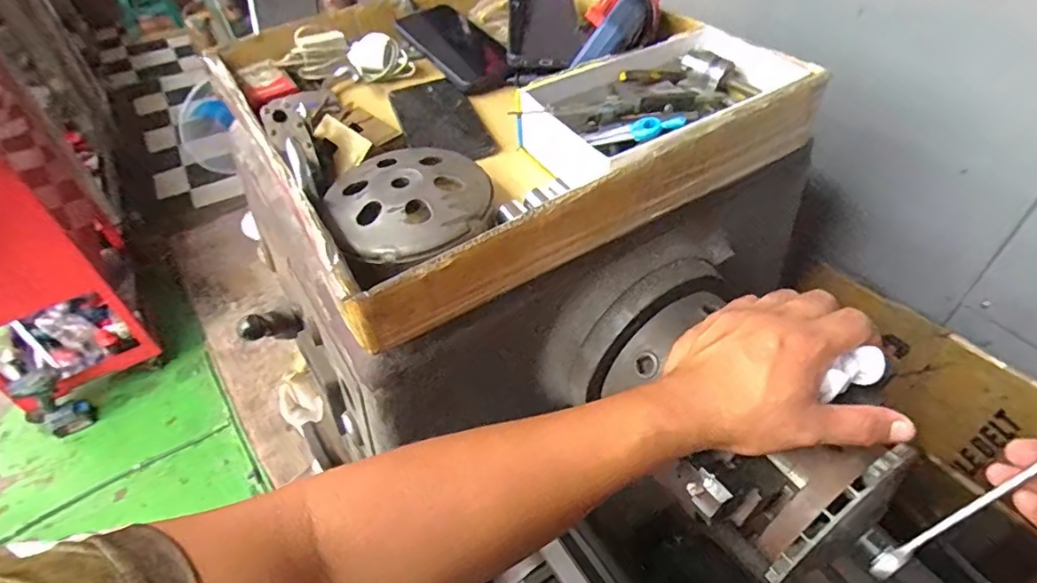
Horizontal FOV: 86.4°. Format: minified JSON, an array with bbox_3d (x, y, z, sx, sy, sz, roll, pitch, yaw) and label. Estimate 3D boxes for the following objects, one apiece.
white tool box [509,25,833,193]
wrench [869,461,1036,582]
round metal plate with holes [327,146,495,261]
[{"bbox_3d":[0.127,-0.160,0.472,0.235,0.040,0.139,-25,49,-21],"label":"white tool box"},{"bbox_3d":[0.313,0.116,0.341,0.216,0.013,0.011,-45,45,16],"label":"wrench"},{"bbox_3d":[-0.082,-0.073,0.419,0.117,0.022,0.126,-2,45,2],"label":"round metal plate with holes"}]

